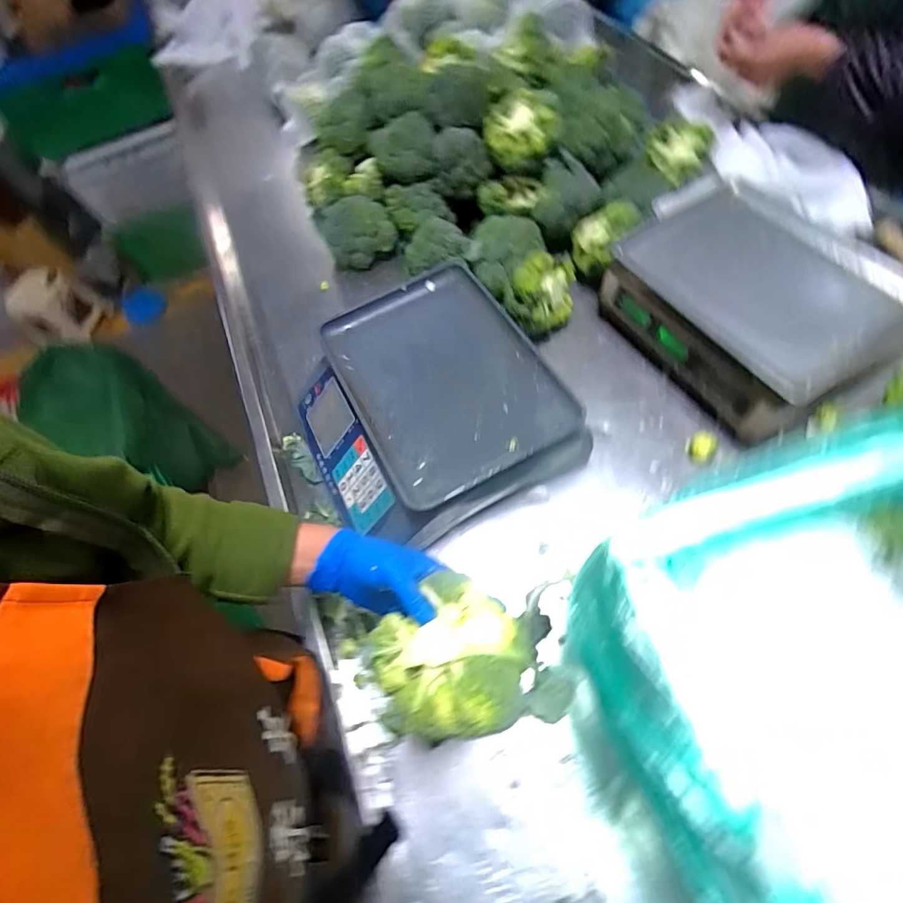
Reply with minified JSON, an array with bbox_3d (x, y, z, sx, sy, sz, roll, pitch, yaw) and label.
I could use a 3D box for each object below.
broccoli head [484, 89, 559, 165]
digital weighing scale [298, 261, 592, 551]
[{"bbox_3d":[0.114,-0.554,0.802,0.102,0.069,0.094,-3,61,6],"label":"broccoli head"},{"bbox_3d":[-0.045,-0.064,0.657,0.328,0.104,0.335,-26,61,-6],"label":"digital weighing scale"}]

